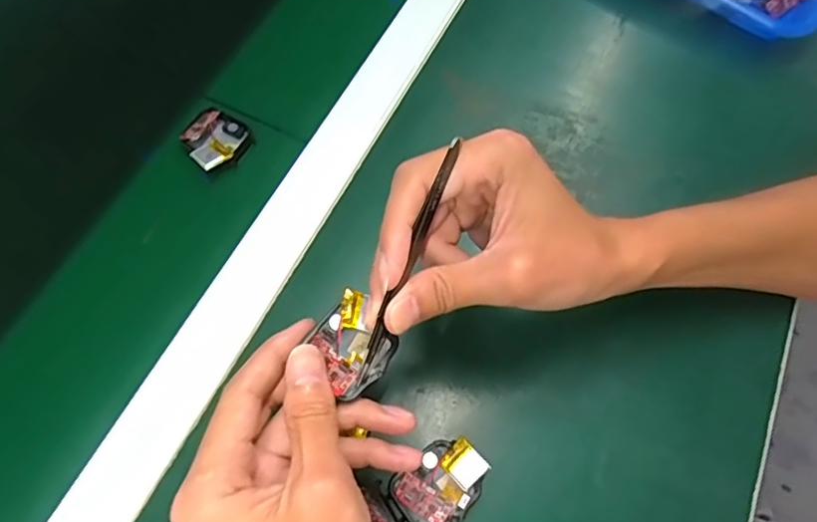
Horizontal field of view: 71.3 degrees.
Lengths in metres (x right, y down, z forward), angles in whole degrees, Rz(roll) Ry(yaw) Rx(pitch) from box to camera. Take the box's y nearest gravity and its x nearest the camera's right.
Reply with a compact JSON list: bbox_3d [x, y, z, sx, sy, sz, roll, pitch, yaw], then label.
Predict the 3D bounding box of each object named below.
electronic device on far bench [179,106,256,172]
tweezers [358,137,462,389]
[{"bbox_3d":[-0.137,-0.085,0.402,0.041,0.019,0.046,30,69,12],"label":"electronic device on far bench"},{"bbox_3d":[-0.001,0.002,0.249,0.007,0.011,0.115,24,96,9],"label":"tweezers"}]

